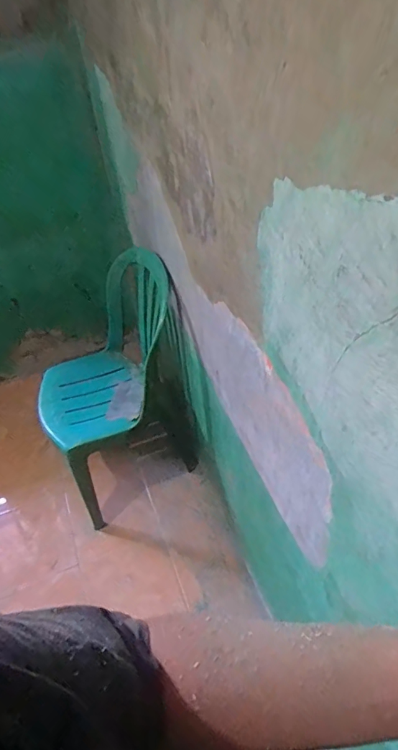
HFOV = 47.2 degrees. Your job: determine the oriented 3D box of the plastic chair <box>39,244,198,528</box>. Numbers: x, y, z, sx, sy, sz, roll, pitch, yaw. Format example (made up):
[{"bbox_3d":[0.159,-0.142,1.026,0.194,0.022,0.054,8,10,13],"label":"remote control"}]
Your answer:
[{"bbox_3d":[-0.312,0.054,1.587,0.515,0.800,0.423,-32,51,-22],"label":"plastic chair"}]

